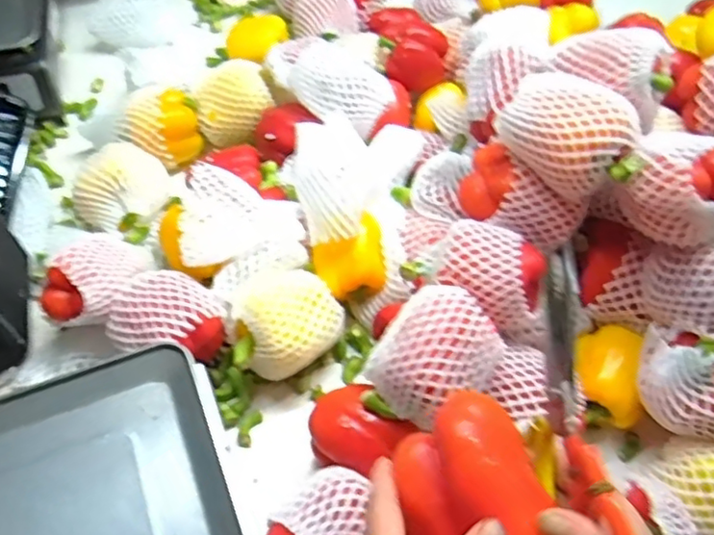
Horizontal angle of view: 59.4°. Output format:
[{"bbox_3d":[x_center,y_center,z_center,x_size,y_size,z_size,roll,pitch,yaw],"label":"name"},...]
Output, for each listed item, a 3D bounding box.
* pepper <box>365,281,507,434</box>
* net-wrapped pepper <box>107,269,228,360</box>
[{"bbox_3d":[0.062,0.071,0.518,0.105,0.076,0.097,-31,59,-23],"label":"pepper"},{"bbox_3d":[-0.176,0.051,0.596,0.101,0.077,0.084,6,53,3],"label":"net-wrapped pepper"}]

